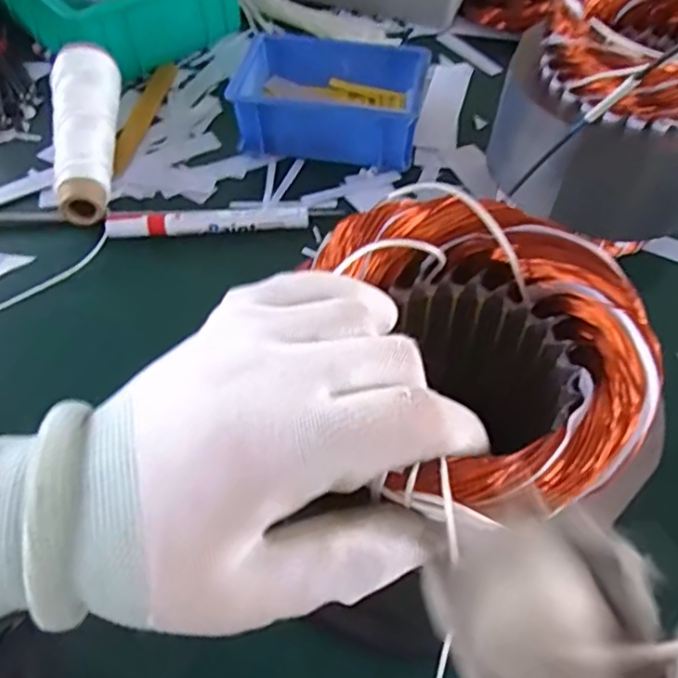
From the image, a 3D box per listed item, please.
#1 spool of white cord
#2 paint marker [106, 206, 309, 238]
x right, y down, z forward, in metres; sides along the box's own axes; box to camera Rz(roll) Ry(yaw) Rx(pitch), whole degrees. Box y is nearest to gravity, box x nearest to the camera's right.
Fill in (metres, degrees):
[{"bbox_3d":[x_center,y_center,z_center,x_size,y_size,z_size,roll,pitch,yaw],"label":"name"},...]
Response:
[{"bbox_3d":[-0.198,-0.162,0.489,0.046,0.045,0.173,-8,55,-5],"label":"spool of white cord"},{"bbox_3d":[-0.095,-0.084,0.454,0.143,0.018,0.020,-1,55,0],"label":"paint marker"}]

